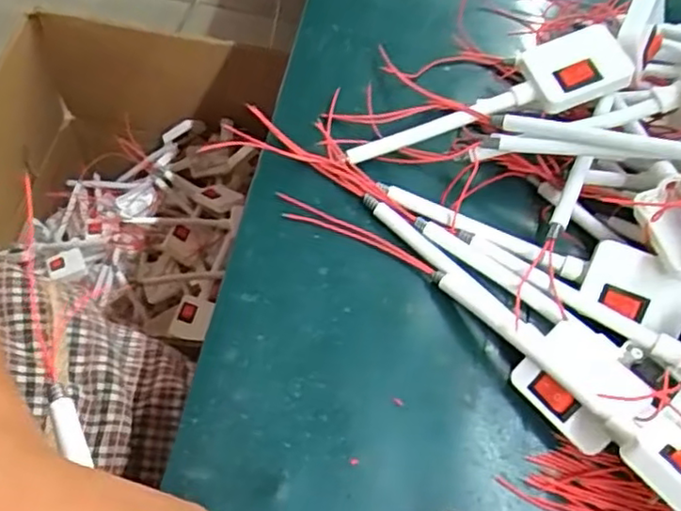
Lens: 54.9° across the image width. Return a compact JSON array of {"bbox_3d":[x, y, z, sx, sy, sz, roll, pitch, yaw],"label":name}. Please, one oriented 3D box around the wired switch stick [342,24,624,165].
[{"bbox_3d":[0.074,-0.082,0.347,0.145,0.014,0.038,-19,60,8],"label":"wired switch stick"}]

